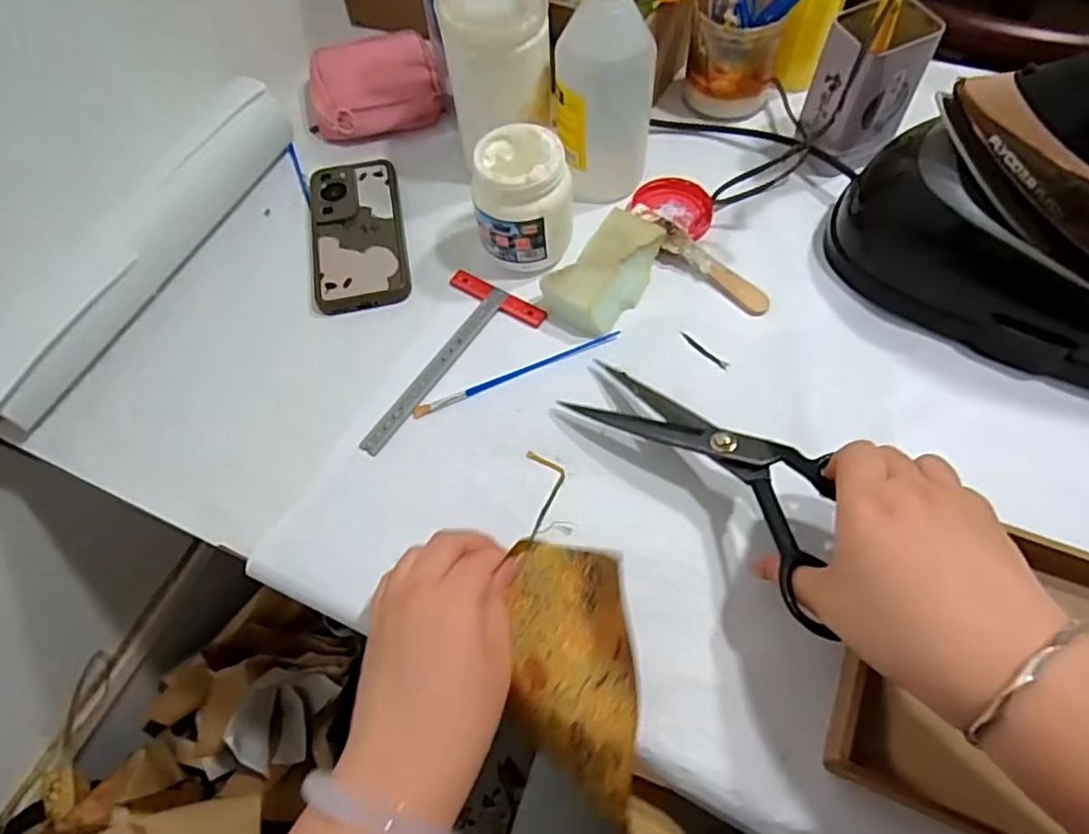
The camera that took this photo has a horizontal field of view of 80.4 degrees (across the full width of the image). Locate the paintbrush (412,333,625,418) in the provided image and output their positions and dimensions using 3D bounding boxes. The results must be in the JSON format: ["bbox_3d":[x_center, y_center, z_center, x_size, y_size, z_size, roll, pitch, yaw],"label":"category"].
[{"bbox_3d":[-0.020,-0.034,0.488,0.165,0.004,0.008,-22,64,-8],"label":"paintbrush"}]

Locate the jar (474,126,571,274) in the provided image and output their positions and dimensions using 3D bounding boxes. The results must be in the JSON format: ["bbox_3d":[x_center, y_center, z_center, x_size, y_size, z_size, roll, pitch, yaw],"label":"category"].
[{"bbox_3d":[-0.016,-0.168,0.509,0.073,0.092,0.076,-5,63,0],"label":"jar"}]

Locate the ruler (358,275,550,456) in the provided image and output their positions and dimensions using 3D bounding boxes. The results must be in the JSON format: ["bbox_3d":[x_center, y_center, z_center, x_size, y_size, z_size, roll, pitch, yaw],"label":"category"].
[{"bbox_3d":[-0.081,-0.039,0.496,0.084,0.005,0.168,30,68,17],"label":"ruler"}]

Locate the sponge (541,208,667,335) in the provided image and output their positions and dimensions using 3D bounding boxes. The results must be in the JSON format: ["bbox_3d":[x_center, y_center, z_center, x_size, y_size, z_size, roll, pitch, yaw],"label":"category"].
[{"bbox_3d":[0.051,-0.118,0.513,0.060,0.030,0.111,36,70,19],"label":"sponge"}]

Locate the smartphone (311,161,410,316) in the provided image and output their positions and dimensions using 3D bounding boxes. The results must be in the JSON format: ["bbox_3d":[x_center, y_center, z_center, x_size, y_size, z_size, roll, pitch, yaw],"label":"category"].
[{"bbox_3d":[-0.162,-0.162,0.562,0.078,0.013,0.159,-11,63,-3],"label":"smartphone"}]

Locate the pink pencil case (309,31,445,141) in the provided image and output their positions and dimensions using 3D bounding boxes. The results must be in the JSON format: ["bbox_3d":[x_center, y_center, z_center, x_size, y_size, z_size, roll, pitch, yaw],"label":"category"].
[{"bbox_3d":[-0.167,-0.330,0.637,0.123,0.031,0.129,-12,63,-3],"label":"pink pencil case"}]

